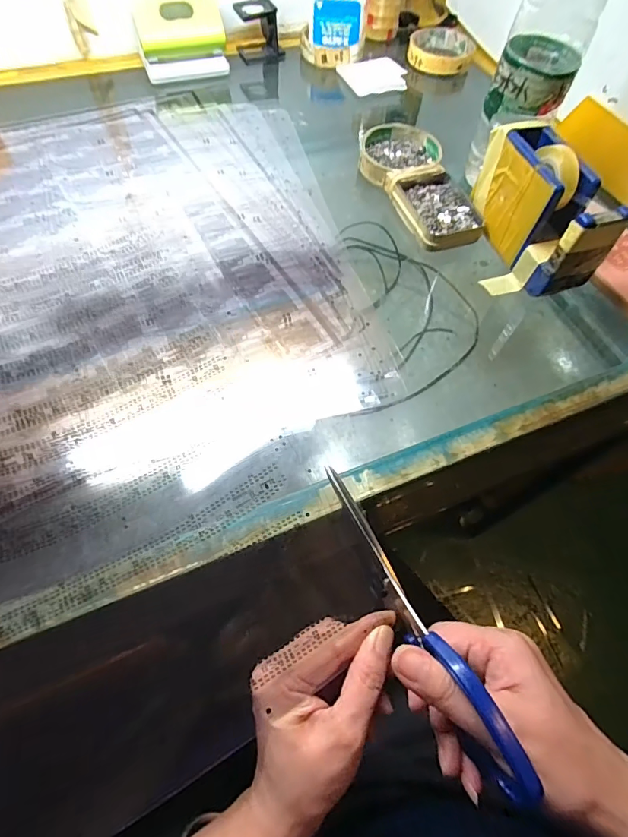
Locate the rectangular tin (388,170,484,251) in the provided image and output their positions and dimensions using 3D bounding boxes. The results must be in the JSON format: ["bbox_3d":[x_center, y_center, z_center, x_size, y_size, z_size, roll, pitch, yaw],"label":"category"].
[{"bbox_3d":[0.121,-0.201,0.426,0.069,0.015,0.090,-16,63,-12],"label":"rectangular tin"}]

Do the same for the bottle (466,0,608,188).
[{"bbox_3d":[0.194,-0.311,0.369,0.065,0.208,0.069,-33,68,-20],"label":"bottle"}]

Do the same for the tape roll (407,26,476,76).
[{"bbox_3d":[0.171,-0.497,0.594,0.084,0.021,0.094,21,62,8],"label":"tape roll"}]

